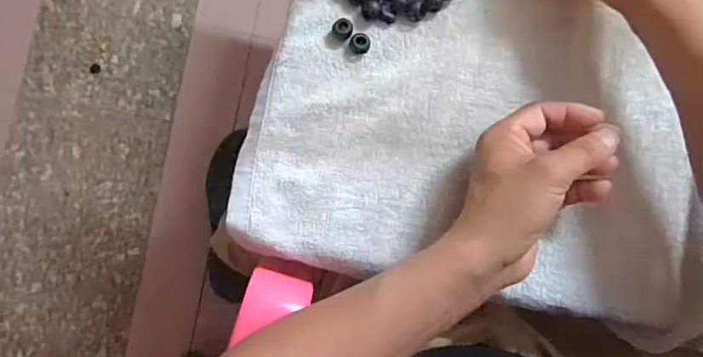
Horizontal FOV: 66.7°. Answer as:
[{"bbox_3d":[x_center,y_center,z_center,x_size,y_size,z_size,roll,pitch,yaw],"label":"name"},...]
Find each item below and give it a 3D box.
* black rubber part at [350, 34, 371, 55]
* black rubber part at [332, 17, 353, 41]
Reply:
[{"bbox_3d":[0.007,-0.103,0.403,0.015,0.012,0.016,26,81,-3],"label":"black rubber part"},{"bbox_3d":[-0.007,-0.113,0.403,0.015,0.010,0.014,1,83,-7],"label":"black rubber part"}]

